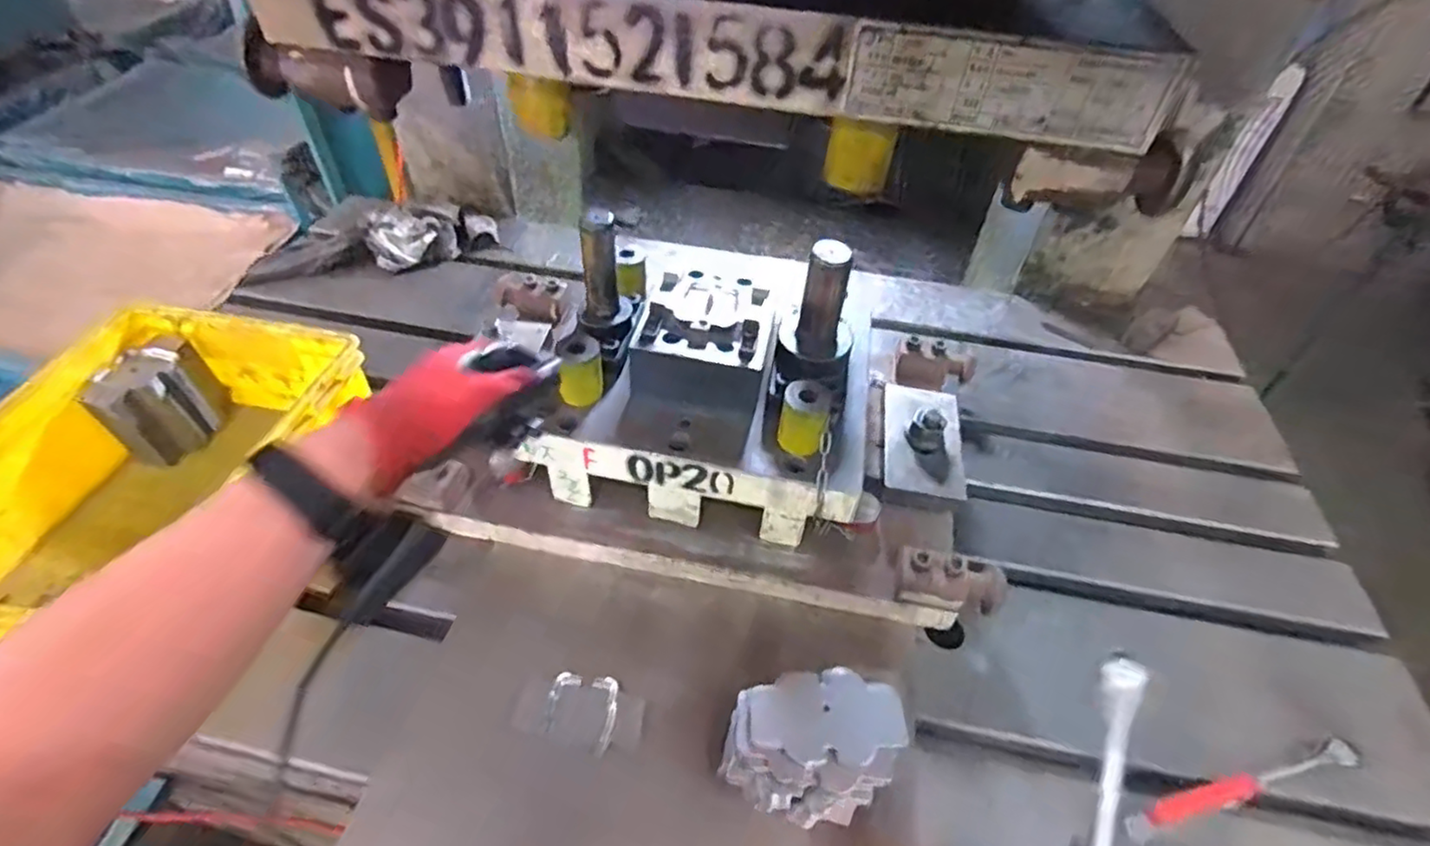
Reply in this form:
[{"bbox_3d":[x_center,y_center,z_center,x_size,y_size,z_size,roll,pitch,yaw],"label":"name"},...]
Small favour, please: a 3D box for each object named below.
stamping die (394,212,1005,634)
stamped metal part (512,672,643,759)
[{"bbox_3d":[0.001,-0.032,0.670,0.548,0.210,0.341,8,46,4],"label":"stamping die"},{"bbox_3d":[-0.112,0.240,0.552,0.107,0.009,0.055,14,47,10],"label":"stamped metal part"}]

